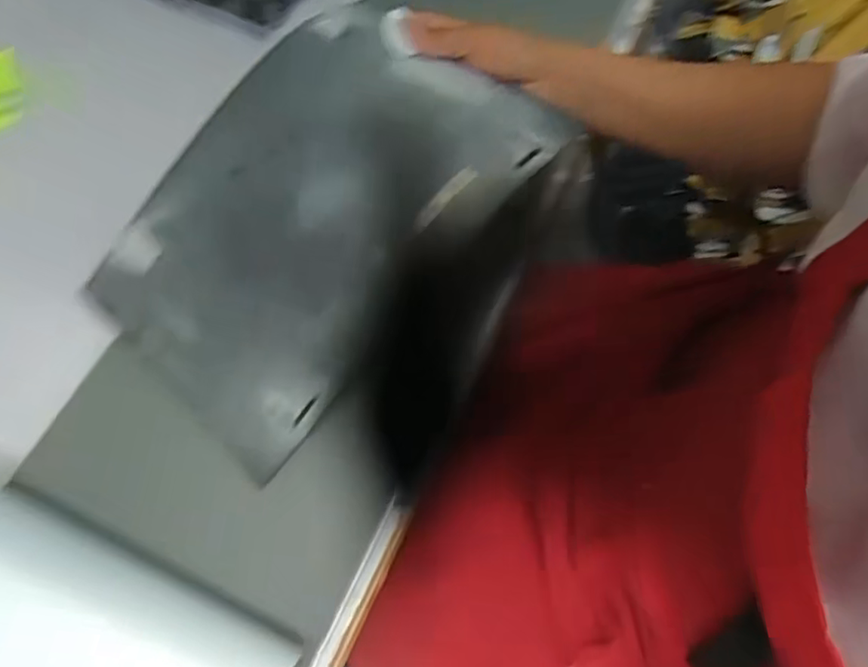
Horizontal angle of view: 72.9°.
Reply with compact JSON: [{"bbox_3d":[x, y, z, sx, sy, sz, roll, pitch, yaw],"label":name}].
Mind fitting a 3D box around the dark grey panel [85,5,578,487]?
[{"bbox_3d":[-0.090,-0.088,0.429,0.215,0.032,0.321,42,92,12],"label":"dark grey panel"}]

